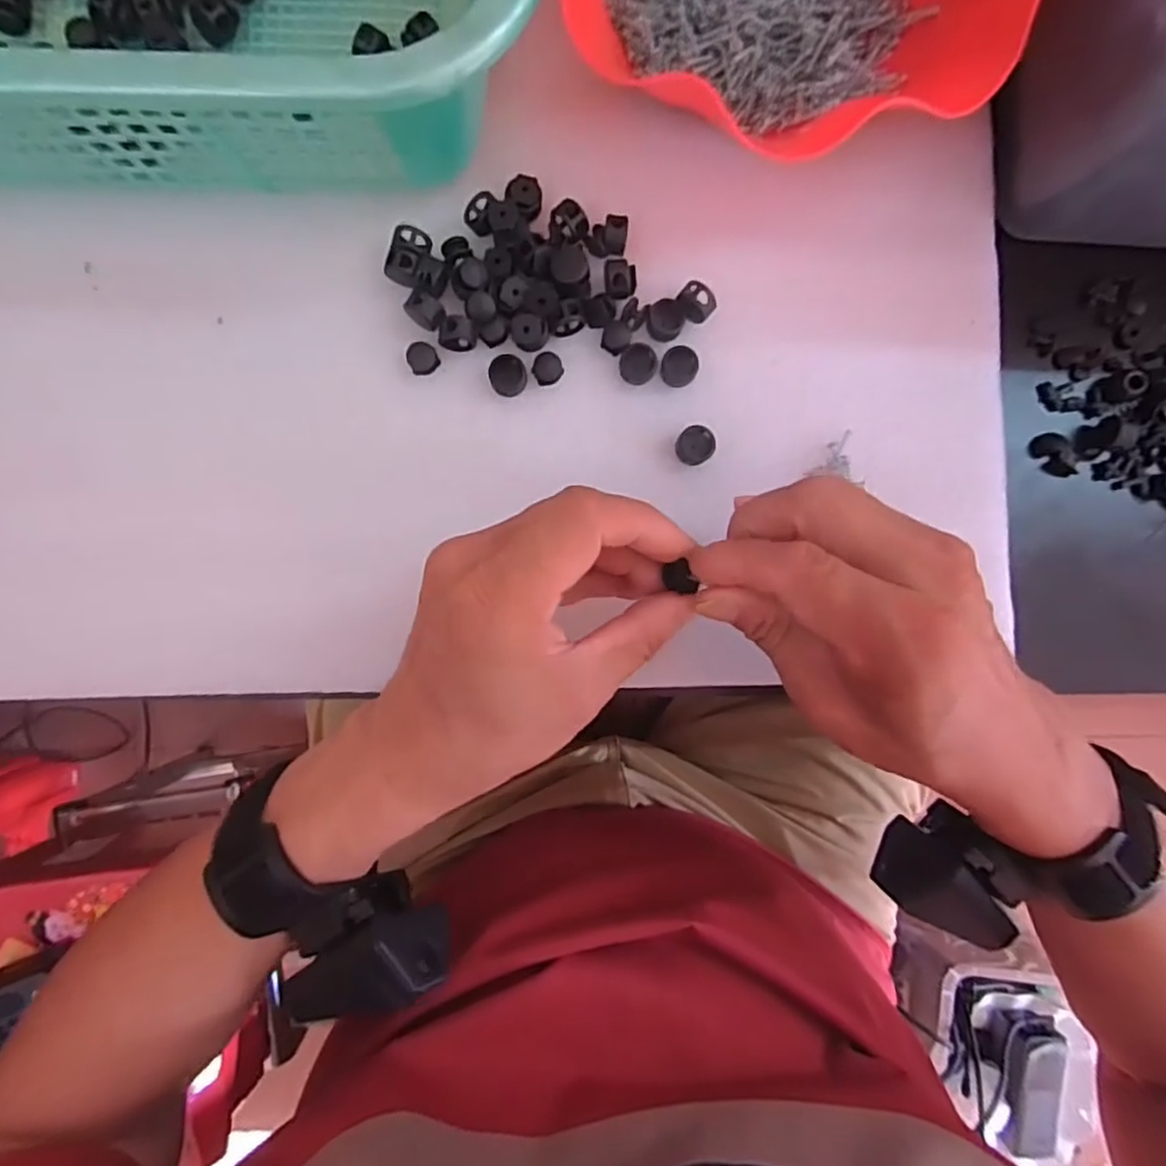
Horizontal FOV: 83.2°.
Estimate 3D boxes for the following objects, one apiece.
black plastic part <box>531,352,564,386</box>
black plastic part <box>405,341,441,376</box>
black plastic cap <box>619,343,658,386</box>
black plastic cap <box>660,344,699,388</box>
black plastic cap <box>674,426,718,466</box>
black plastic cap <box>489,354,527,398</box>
[{"bbox_3d":[-0.016,-0.099,0.303,0.014,0.005,0.013,0,89,-3],"label":"black plastic part"},{"bbox_3d":[-0.073,-0.103,0.301,0.014,0.008,0.013,0,89,-3],"label":"black plastic part"},{"bbox_3d":[0.025,-0.101,0.304,0.017,0.007,0.017,0,89,-3],"label":"black plastic cap"},{"bbox_3d":[0.044,-0.100,0.305,0.017,0.010,0.017,0,89,-3],"label":"black plastic cap"},{"bbox_3d":[0.052,-0.063,0.304,0.018,0.010,0.017,0,89,-3],"label":"black plastic cap"},{"bbox_3d":[-0.034,-0.095,0.301,0.017,0.005,0.018,0,89,-3],"label":"black plastic cap"}]

